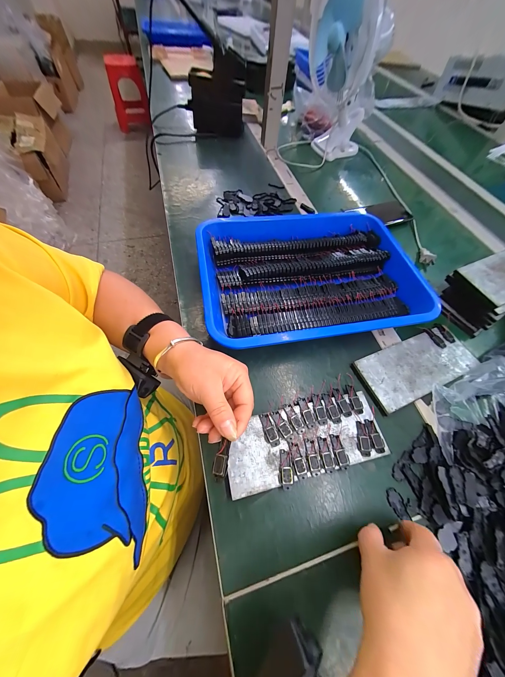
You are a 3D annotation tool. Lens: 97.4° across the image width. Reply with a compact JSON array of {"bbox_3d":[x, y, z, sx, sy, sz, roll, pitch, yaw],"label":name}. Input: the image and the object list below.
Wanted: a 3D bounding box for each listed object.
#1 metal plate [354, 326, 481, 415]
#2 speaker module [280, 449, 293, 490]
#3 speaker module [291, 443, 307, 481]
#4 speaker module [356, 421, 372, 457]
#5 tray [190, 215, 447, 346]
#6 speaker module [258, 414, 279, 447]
[{"bbox_3d":[0.249,0.039,0.333,0.194,0.007,0.080,-19,64,-14],"label":"metal plate"},{"bbox_3d":[0.038,0.148,0.251,0.013,0.004,0.039,1,61,-3],"label":"speaker module"},{"bbox_3d":[0.054,0.142,0.258,0.013,0.004,0.037,-3,60,-14],"label":"speaker module"},{"bbox_3d":[0.138,0.125,0.276,0.016,0.005,0.039,4,61,-2],"label":"speaker module"},{"bbox_3d":[0.103,-0.109,0.380,0.365,0.048,0.258,-7,62,-8],"label":"tray"},{"bbox_3d":[0.020,0.111,0.270,0.014,0.004,0.039,-15,63,-12],"label":"speaker module"}]

